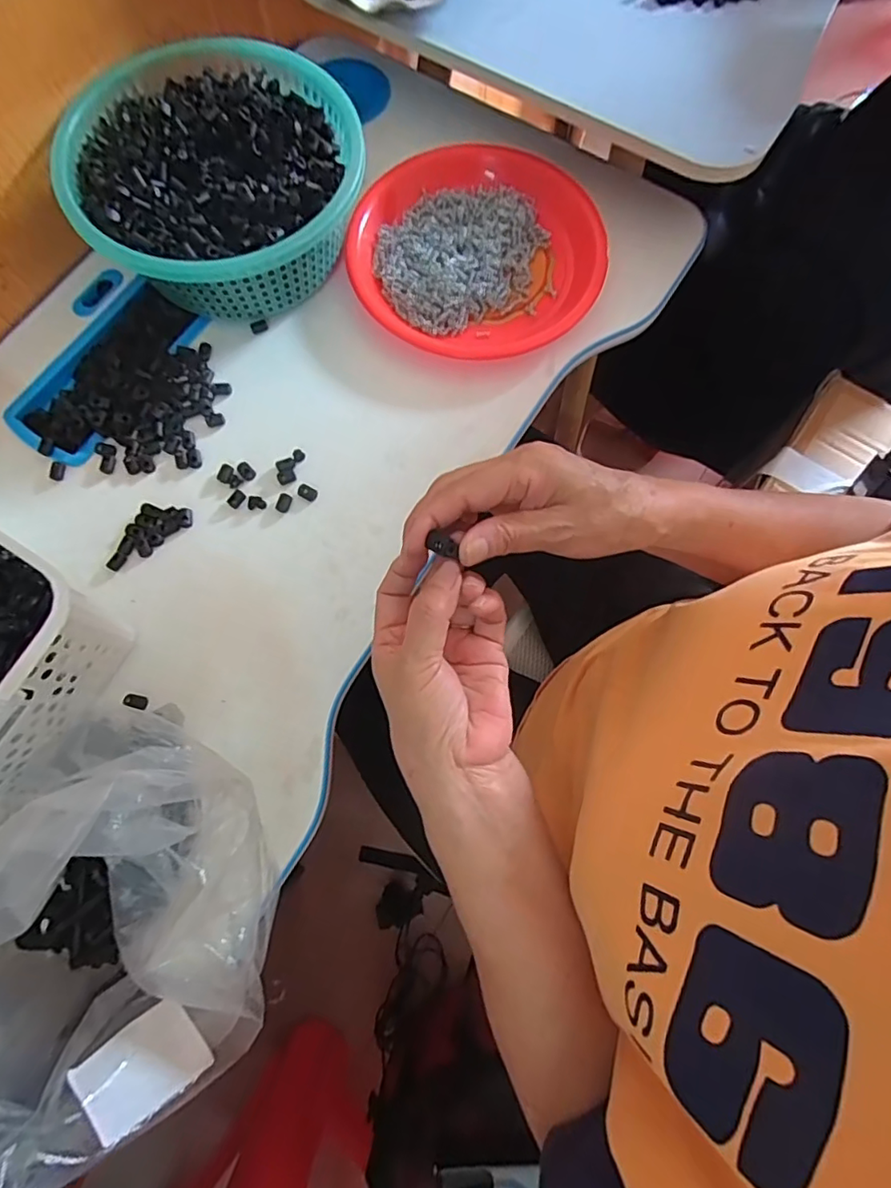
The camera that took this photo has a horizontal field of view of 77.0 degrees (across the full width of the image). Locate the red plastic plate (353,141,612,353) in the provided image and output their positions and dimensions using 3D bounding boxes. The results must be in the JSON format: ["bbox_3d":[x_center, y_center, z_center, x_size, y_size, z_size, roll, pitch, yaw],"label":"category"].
[{"bbox_3d":[0.027,-0.311,0.503,0.221,0.025,0.220,0,75,0],"label":"red plastic plate"}]

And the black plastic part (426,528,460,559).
[{"bbox_3d":[-0.001,-0.026,0.290,0.019,0.007,0.009,19,76,5],"label":"black plastic part"}]

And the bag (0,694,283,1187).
[{"bbox_3d":[-0.196,0.176,0.283,0.168,0.186,0.212,13,76,4],"label":"bag"}]

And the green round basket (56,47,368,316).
[{"bbox_3d":[-0.196,-0.347,0.482,0.218,0.080,0.235,0,75,0],"label":"green round basket"}]

